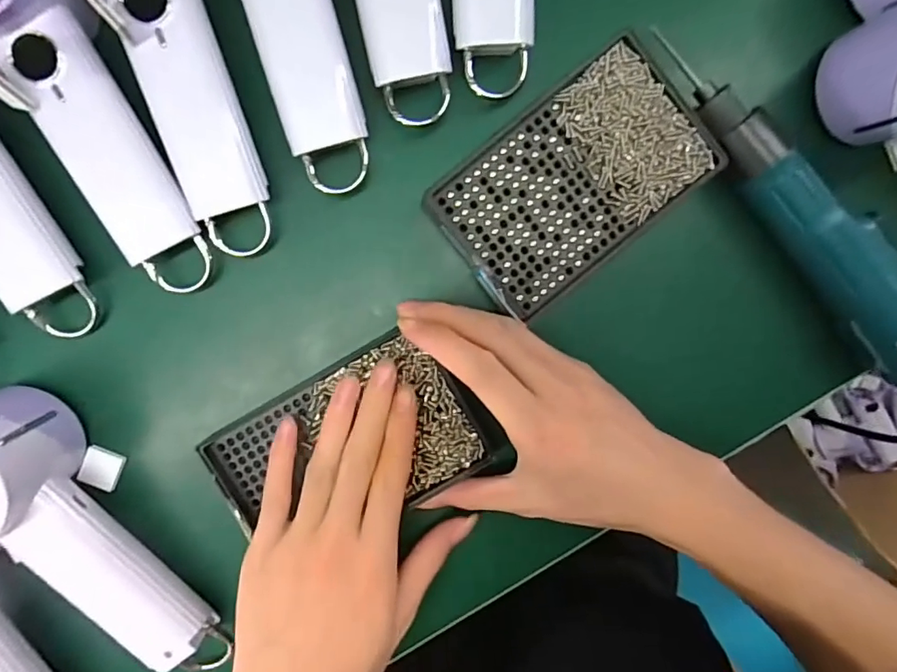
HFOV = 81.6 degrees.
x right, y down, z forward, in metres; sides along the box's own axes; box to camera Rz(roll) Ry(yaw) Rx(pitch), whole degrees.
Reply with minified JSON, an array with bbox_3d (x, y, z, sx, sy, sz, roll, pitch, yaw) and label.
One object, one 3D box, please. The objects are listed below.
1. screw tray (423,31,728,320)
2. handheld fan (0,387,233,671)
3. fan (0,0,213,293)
[{"bbox_3d":[0.064,-0.083,0.281,0.136,0.023,0.087,-39,95,2],"label":"screw tray"},{"bbox_3d":[-0.200,0.110,0.267,0.064,0.061,0.170,-33,95,1],"label":"handheld fan"},{"bbox_3d":[-0.182,-0.113,0.253,0.065,0.033,0.200,-27,109,0],"label":"fan"}]

